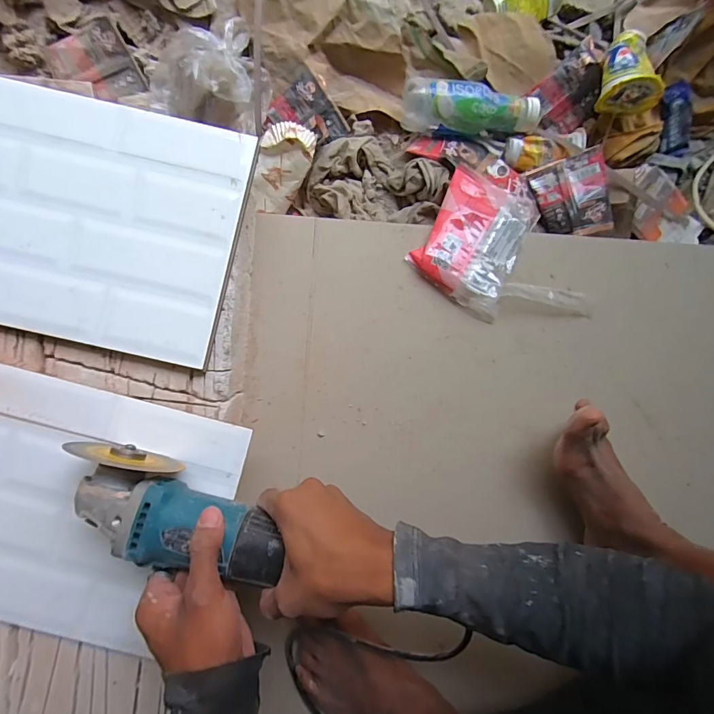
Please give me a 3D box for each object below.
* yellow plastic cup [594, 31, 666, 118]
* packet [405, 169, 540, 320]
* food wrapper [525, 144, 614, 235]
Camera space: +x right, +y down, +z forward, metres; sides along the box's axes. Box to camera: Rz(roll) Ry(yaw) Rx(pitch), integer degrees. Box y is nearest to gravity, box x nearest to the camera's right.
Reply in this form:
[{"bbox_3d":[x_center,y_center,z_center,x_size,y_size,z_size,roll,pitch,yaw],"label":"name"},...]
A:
[{"bbox_3d":[0.346,-0.368,0.519,0.063,0.062,0.085,9,88,-2],"label":"yellow plastic cup"},{"bbox_3d":[0.156,-0.154,0.510,0.125,0.033,0.178,30,88,1],"label":"packet"},{"bbox_3d":[0.289,-0.216,0.548,0.086,0.016,0.105,-12,87,30],"label":"food wrapper"}]

